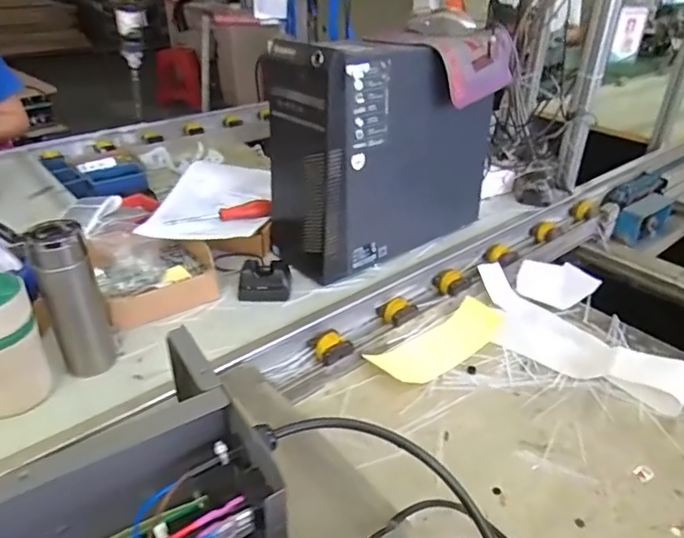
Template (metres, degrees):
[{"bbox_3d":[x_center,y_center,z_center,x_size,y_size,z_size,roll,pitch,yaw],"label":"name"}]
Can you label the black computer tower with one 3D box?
[{"bbox_3d":[0.085,-0.220,0.964,0.408,0.353,0.177,-22,39,-34],"label":"black computer tower"}]

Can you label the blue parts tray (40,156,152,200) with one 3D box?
[{"bbox_3d":[-0.660,-0.258,1.448,0.232,0.061,0.236,-19,37,-31],"label":"blue parts tray"}]

